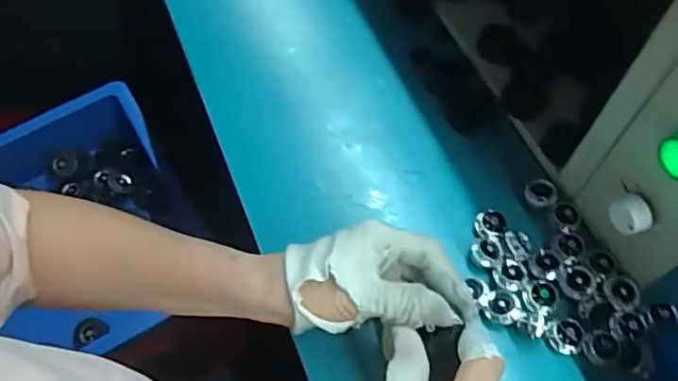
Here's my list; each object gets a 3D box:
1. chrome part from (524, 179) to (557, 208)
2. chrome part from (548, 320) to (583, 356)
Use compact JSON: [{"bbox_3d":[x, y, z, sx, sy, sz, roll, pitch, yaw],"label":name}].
[{"bbox_3d":[0.160,0.002,0.471,0.023,0.004,0.023,0,63,0],"label":"chrome part"},{"bbox_3d":[0.162,0.104,0.424,0.023,0.008,0.022,0,63,0],"label":"chrome part"}]

